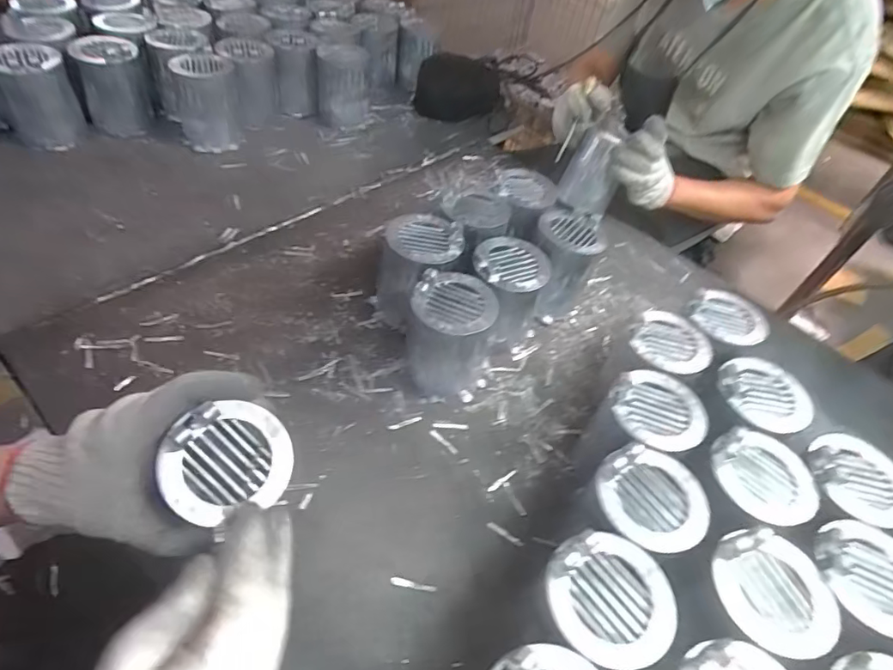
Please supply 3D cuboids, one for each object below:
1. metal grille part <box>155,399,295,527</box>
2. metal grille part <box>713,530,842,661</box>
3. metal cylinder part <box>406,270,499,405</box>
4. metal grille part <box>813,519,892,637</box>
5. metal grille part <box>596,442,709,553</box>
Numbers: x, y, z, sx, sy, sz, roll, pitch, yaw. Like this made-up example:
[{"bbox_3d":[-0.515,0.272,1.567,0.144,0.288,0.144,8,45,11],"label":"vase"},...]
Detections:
[{"bbox_3d":[-0.153,0.086,0.367,0.082,0.020,0.078,11,66,-26],"label":"metal grille part"},{"bbox_3d":[0.244,0.189,0.390,0.082,0.019,0.083,0,49,-12],"label":"metal grille part"},{"bbox_3d":[0.004,0.000,0.576,0.088,0.130,0.093,6,48,-7],"label":"metal cylinder part"},{"bbox_3d":[0.334,0.183,0.403,0.081,0.016,0.084,-6,50,-17],"label":"metal grille part"},{"bbox_3d":[0.171,0.130,0.427,0.088,0.024,0.081,6,48,-7],"label":"metal grille part"}]

